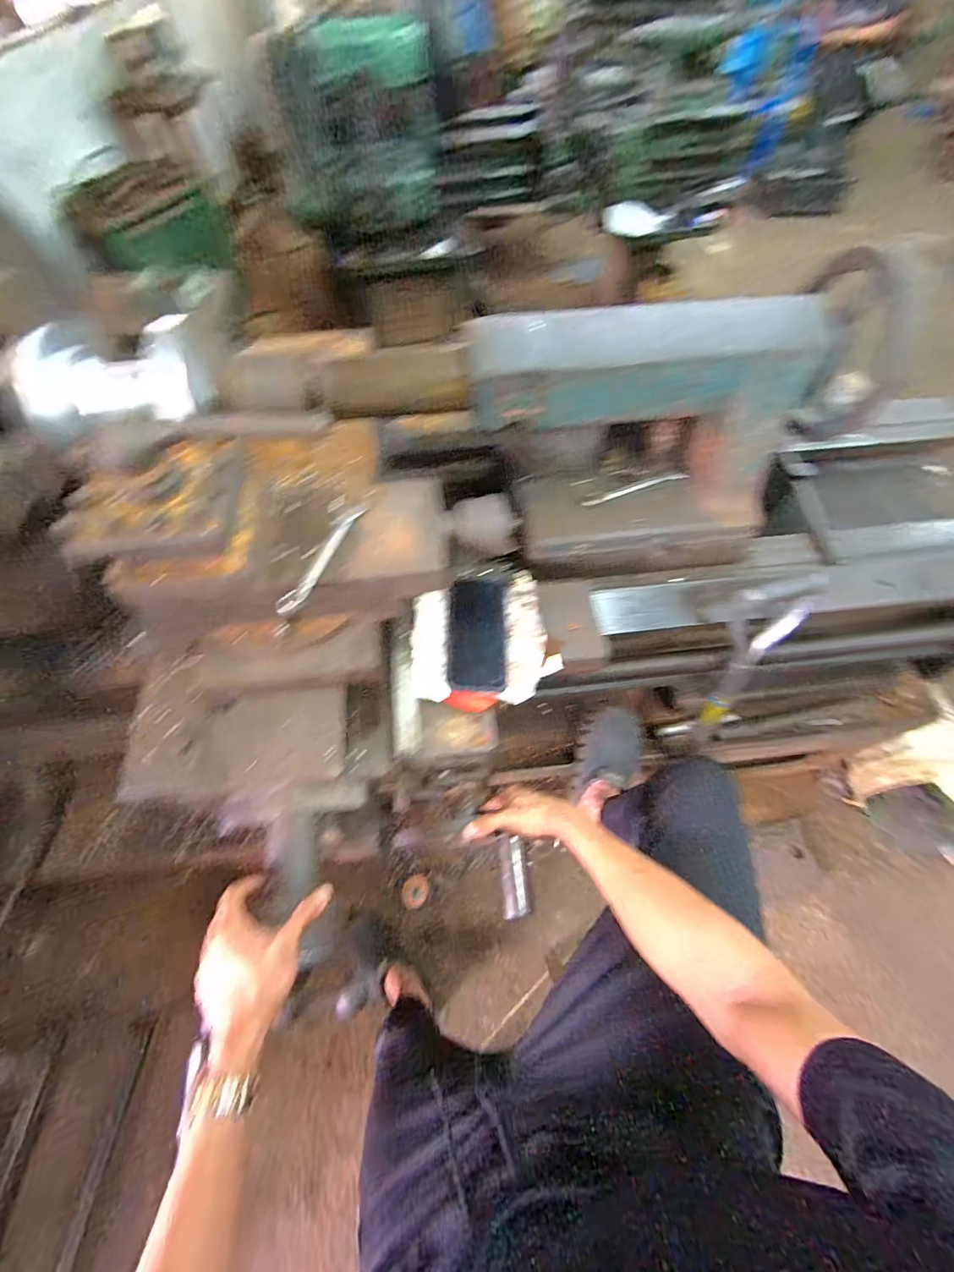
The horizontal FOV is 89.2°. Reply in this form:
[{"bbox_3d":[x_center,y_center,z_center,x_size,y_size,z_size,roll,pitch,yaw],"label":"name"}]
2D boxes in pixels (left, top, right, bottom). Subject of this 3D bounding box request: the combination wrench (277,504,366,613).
[{"bbox_3d":[-0.170,-0.085,0.525,0.028,0.013,0.153,21,64,11],"label":"combination wrench"}]

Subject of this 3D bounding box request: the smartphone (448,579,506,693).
[{"bbox_3d":[0.000,-0.005,0.649,0.075,0.010,0.166,0,62,0],"label":"smartphone"}]

